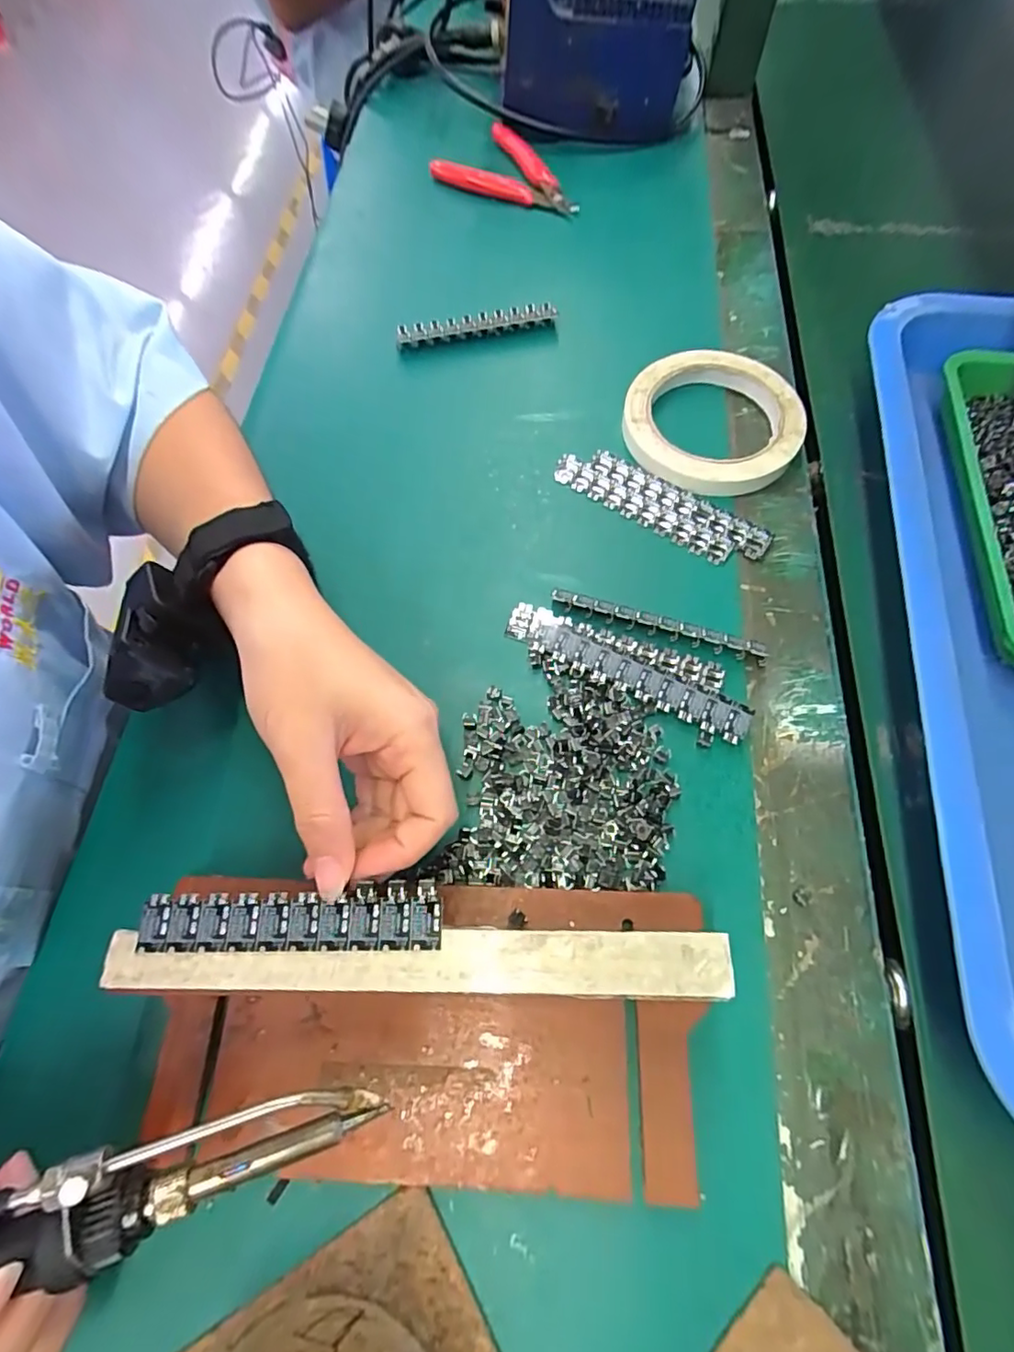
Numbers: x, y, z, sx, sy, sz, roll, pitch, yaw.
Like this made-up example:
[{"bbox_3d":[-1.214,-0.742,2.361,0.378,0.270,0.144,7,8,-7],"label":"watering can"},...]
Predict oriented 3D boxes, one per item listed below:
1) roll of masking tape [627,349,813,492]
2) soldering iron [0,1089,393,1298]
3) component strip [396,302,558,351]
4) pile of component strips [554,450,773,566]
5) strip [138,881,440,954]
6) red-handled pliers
[{"bbox_3d":[0.121,-0.151,0.344,0.100,0.017,0.101,-1,65,2],"label":"roll of masking tape"},{"bbox_3d":[-0.135,0.147,0.146,0.198,0.020,0.025,-12,65,-14],"label":"soldering iron"},{"bbox_3d":[-0.020,-0.237,0.390,0.109,0.014,0.012,-11,65,-3],"label":"component strip"},{"bbox_3d":[0.086,-0.097,0.326,0.121,0.006,0.033,33,70,16],"label":"pile of component strips"},{"bbox_3d":[-0.078,0.088,0.207,0.108,0.004,0.022,-2,65,2],"label":"strip"},{"bbox_3d":[0.006,-0.397,0.456,0.115,0.018,0.076,40,72,18],"label":"red-handled pliers"}]

